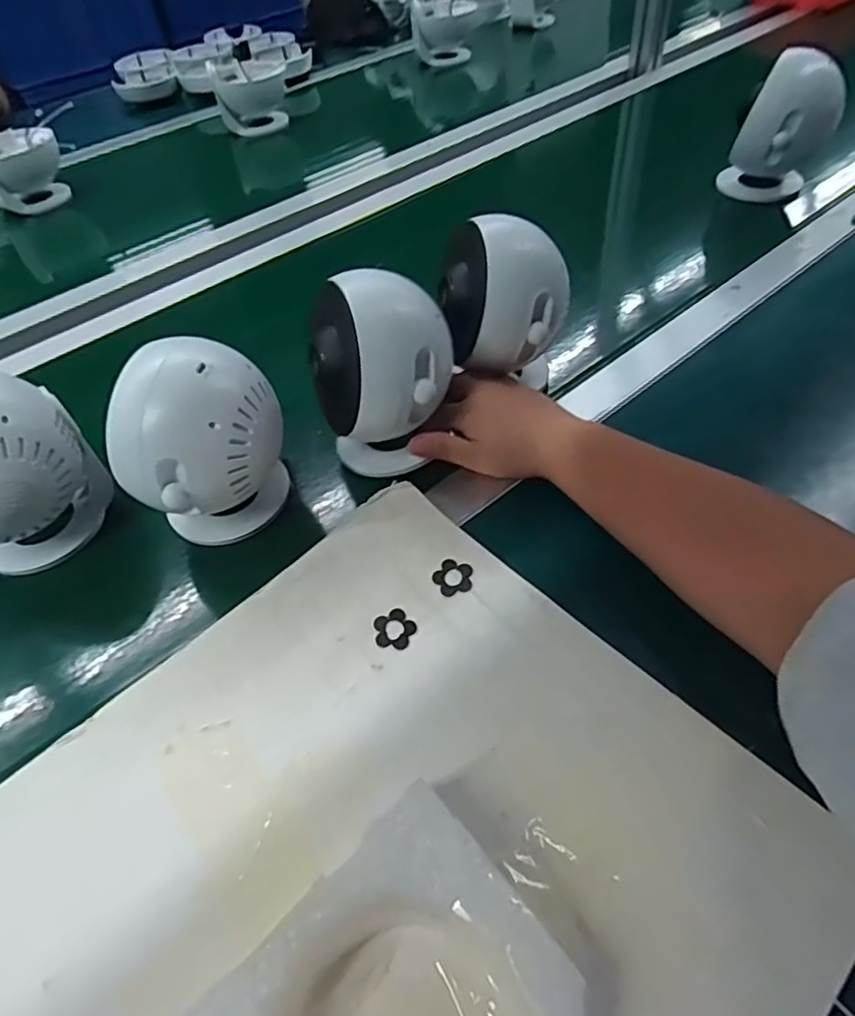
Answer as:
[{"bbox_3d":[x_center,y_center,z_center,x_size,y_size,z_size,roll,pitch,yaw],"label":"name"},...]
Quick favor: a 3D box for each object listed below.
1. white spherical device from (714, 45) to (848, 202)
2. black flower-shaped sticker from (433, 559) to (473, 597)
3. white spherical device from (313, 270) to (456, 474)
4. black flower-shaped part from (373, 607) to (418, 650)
[{"bbox_3d":[0.394,-0.419,0.672,0.100,0.133,0.078,17,47,24],"label":"white spherical device"},{"bbox_3d":[0.017,0.045,0.397,0.025,0.004,0.026,12,52,16],"label":"black flower-shaped sticker"},{"bbox_3d":[-0.029,-0.090,0.430,0.094,0.129,0.080,-12,50,-4],"label":"white spherical device"},{"bbox_3d":[-0.021,0.074,0.379,0.026,0.004,0.026,-3,50,4],"label":"black flower-shaped part"}]

